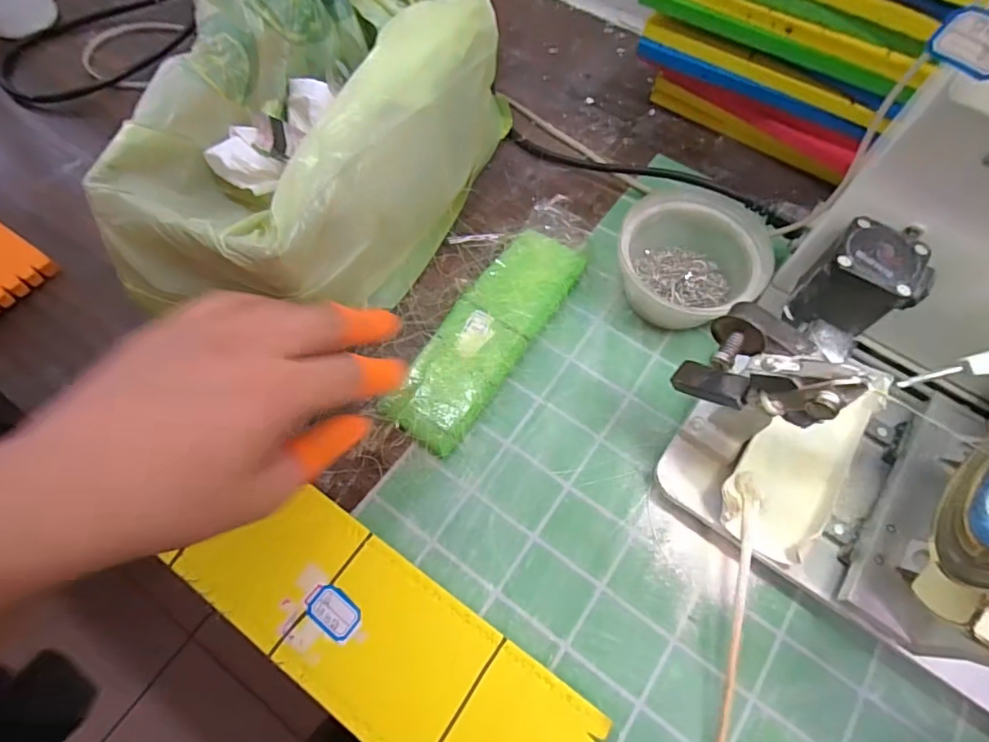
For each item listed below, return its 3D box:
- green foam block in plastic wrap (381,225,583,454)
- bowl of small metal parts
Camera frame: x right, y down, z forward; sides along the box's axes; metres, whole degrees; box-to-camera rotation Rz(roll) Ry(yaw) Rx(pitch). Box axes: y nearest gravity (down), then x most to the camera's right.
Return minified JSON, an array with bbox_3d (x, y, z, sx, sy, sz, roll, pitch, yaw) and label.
[{"bbox_3d":[-0.004,-0.028,0.371,0.059,0.014,0.180,32,69,13],"label":"green foam block in plastic wrap"},{"bbox_3d":[0.132,-0.078,0.375,0.093,0.055,0.090,0,66,-1],"label":"bowl of small metal parts"}]

